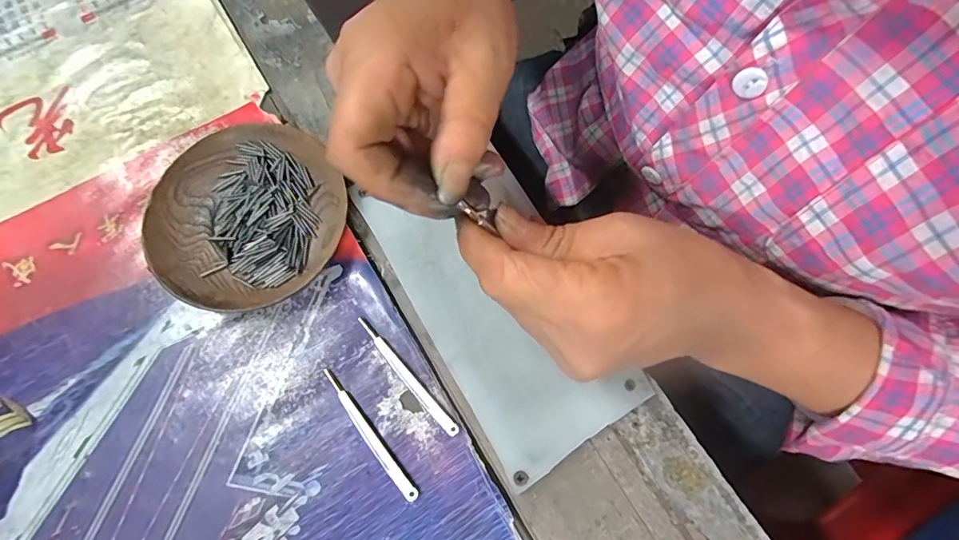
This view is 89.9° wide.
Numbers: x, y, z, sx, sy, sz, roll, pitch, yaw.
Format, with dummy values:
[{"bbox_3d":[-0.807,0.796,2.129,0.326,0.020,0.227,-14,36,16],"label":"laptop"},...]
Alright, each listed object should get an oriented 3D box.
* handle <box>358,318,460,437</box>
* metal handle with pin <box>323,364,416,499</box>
[{"bbox_3d":[-0.042,0.060,0.272,0.007,0.005,0.083,-42,77,-13],"label":"handle"},{"bbox_3d":[-0.061,0.090,0.263,0.007,0.005,0.084,-38,77,-12],"label":"metal handle with pin"}]

